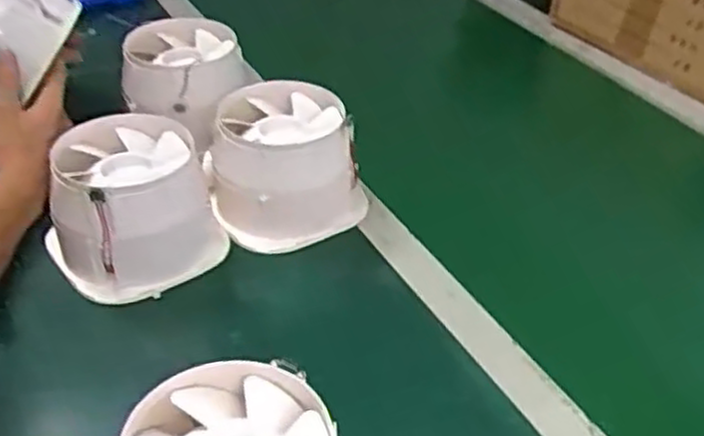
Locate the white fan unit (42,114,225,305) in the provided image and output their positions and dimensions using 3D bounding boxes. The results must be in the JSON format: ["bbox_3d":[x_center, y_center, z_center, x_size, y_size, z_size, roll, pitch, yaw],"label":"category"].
[{"bbox_3d":[-0.189,-0.012,0.699,0.139,0.101,0.142,-12,40,-19],"label":"white fan unit"}]

